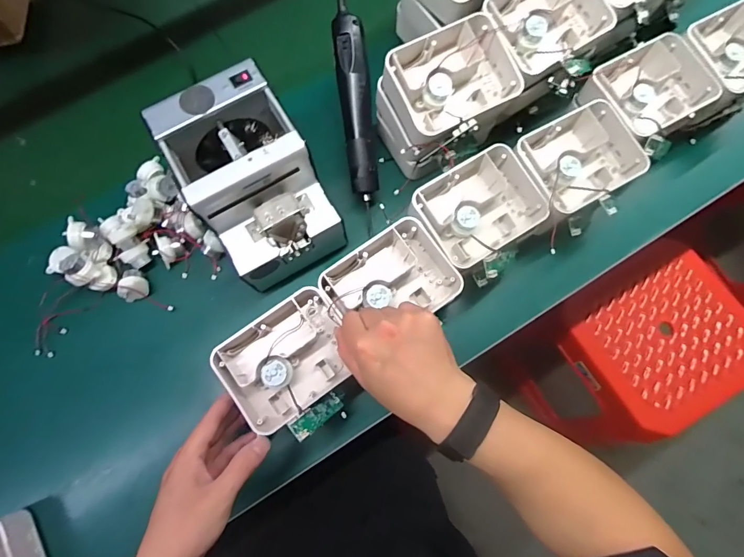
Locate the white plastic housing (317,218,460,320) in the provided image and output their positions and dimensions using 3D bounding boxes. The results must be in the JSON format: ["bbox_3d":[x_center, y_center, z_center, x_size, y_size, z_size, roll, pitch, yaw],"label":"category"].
[{"bbox_3d":[0.023,0.005,0.434,0.127,0.044,0.101,-39,75,-11],"label":"white plastic housing"}]

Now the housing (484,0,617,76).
[{"bbox_3d":[0.197,-0.290,0.460,0.137,0.054,0.105,-40,75,-11],"label":"housing"}]

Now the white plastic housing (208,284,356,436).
[{"bbox_3d":[-0.084,0.084,0.419,0.128,0.055,0.102,-37,75,-10],"label":"white plastic housing"}]

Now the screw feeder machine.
[{"bbox_3d":[-0.131,-0.103,0.453,0.126,0.145,0.180,-32,74,-9],"label":"screw feeder machine"}]

